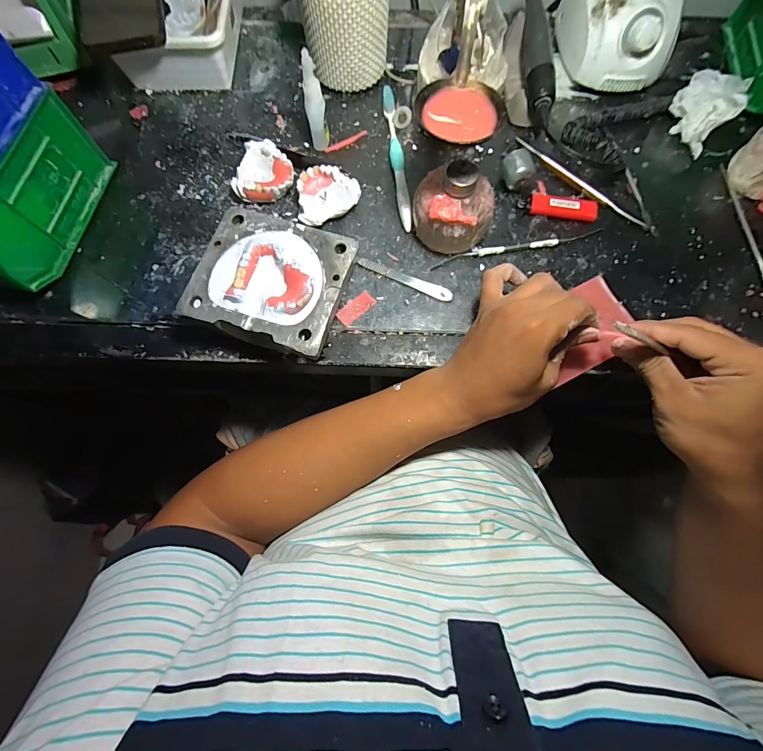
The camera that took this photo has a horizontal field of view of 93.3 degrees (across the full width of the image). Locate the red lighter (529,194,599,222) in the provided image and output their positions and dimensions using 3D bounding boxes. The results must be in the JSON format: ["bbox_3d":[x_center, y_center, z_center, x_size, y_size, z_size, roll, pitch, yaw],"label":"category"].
[{"bbox_3d":[0.192,-0.177,0.381,0.069,0.014,0.021,10,75,2],"label":"red lighter"}]

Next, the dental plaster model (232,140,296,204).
[{"bbox_3d":[-0.126,-0.212,0.380,0.063,0.027,0.061,-24,76,-7],"label":"dental plaster model"}]

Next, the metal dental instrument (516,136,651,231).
[{"bbox_3d":[0.213,-0.207,0.388,0.013,0.011,0.167,-44,80,-11],"label":"metal dental instrument"}]

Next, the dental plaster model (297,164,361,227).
[{"bbox_3d":[-0.054,-0.185,0.375,0.062,0.027,0.057,-5,75,-2],"label":"dental plaster model"}]

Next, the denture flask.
[{"bbox_3d":[-0.096,-0.082,0.333,0.125,0.043,0.116,17,75,4],"label":"denture flask"}]

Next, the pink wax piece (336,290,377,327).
[{"bbox_3d":[-0.024,-0.066,0.350,0.039,0.004,0.018,-41,79,-11],"label":"pink wax piece"}]

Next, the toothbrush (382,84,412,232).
[{"bbox_3d":[0.017,-0.240,0.397,0.015,0.015,0.185,-7,75,-2],"label":"toothbrush"}]

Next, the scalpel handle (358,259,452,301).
[{"bbox_3d":[0.024,-0.097,0.359,0.099,0.004,0.014,24,76,6],"label":"scalpel handle"}]

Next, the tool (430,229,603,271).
[{"bbox_3d":[0.139,-0.132,0.370,0.180,0.007,0.013,-11,75,-4],"label":"tool"}]

